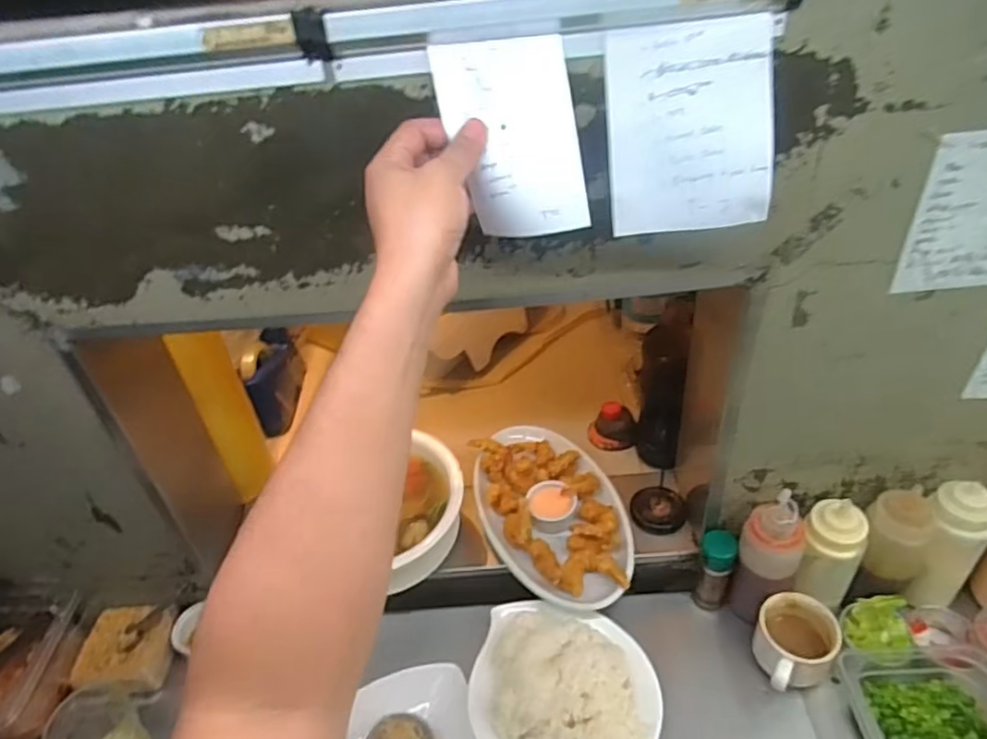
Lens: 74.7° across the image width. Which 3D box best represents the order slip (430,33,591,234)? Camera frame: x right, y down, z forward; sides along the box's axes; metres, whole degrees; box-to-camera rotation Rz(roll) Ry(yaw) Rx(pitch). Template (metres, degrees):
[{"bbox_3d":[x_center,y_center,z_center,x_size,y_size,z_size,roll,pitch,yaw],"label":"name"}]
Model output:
[{"bbox_3d":[0.013,-0.154,0.435,0.084,0.127,0.014,-9,17,10],"label":"order slip"}]

